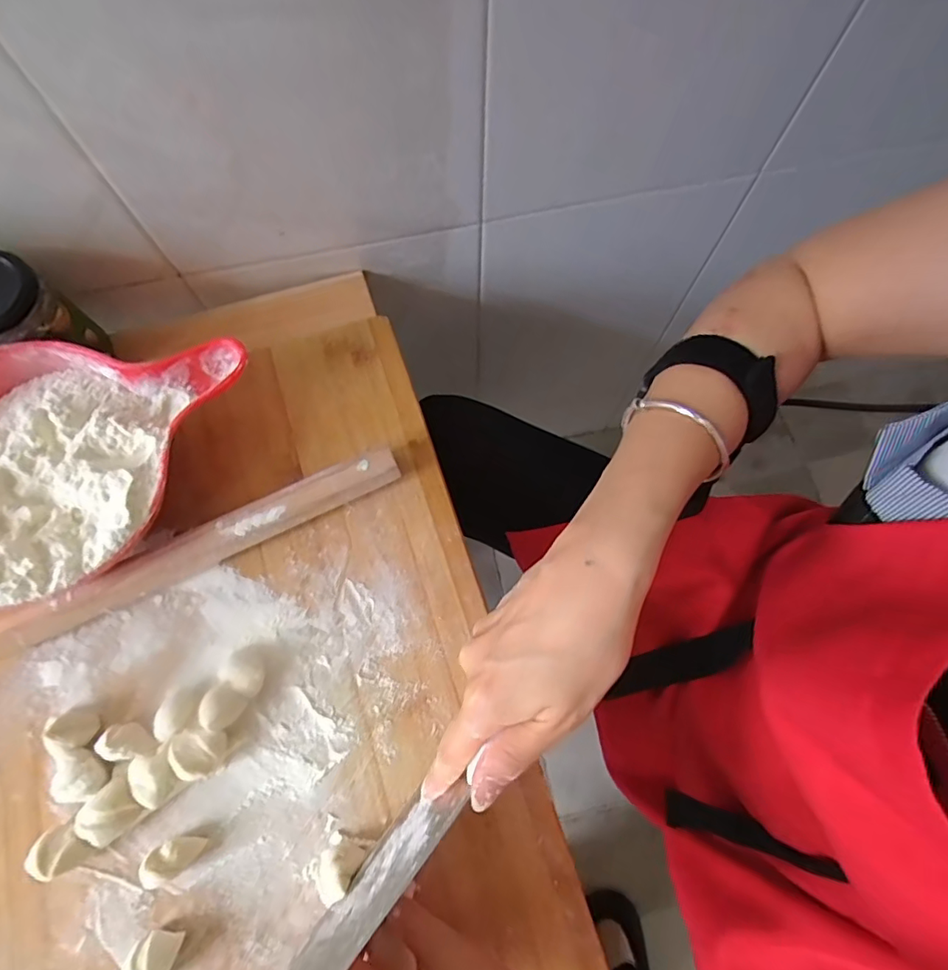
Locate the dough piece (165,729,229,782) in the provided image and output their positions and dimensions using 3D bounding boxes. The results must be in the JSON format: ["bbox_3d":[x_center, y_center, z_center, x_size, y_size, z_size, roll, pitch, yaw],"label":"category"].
[{"bbox_3d":[-0.164,0.159,0.310,0.030,0.020,0.026,-7,72,-3],"label":"dough piece"}]

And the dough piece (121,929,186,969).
[{"bbox_3d":[-0.174,0.255,0.279,0.028,0.023,0.023,-38,76,-12],"label":"dough piece"}]

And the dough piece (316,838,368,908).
[{"bbox_3d":[-0.078,0.217,0.292,0.021,0.022,0.028,30,74,8],"label":"dough piece"}]

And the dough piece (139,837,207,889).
[{"bbox_3d":[-0.170,0.211,0.295,0.029,0.020,0.018,-22,74,-8],"label":"dough piece"}]

